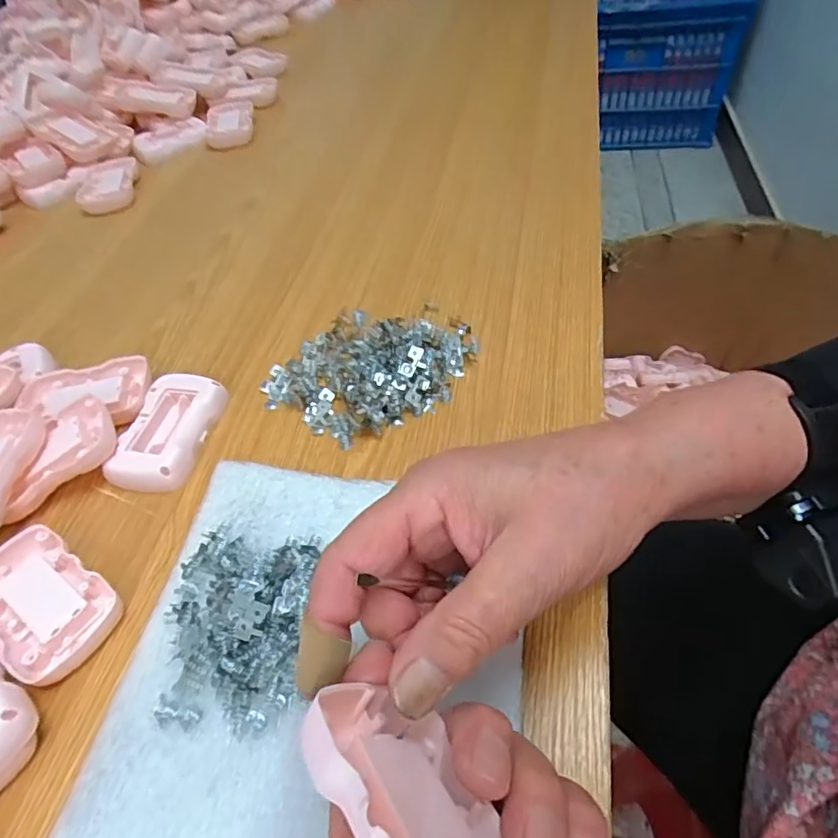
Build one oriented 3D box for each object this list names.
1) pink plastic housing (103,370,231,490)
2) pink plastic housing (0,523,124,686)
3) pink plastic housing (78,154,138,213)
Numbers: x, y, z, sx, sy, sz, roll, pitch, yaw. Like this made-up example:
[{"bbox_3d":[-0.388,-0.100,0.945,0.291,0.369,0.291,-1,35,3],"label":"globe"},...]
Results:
[{"bbox_3d":[-0.163,0.008,0.374,0.050,0.018,0.083,4,51,11],"label":"pink plastic housing"},{"bbox_3d":[-0.202,0.098,0.307,0.090,0.015,0.054,25,58,25],"label":"pink plastic housing"},{"bbox_3d":[-0.326,-0.245,0.599,0.055,0.013,0.087,-12,50,-2],"label":"pink plastic housing"}]

